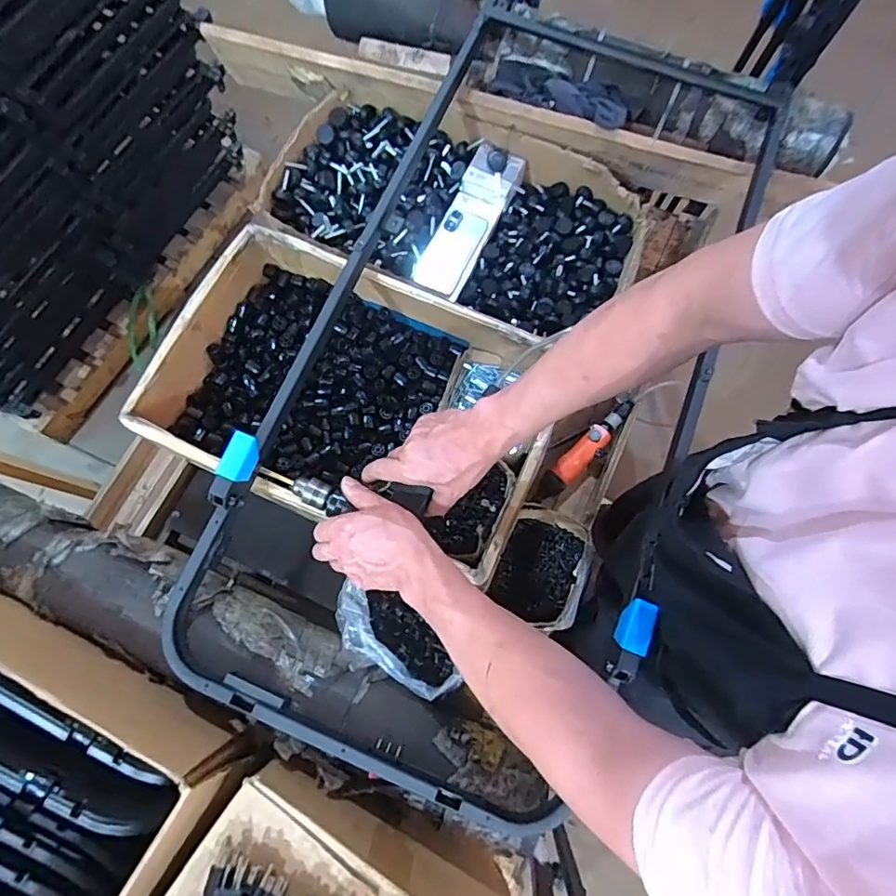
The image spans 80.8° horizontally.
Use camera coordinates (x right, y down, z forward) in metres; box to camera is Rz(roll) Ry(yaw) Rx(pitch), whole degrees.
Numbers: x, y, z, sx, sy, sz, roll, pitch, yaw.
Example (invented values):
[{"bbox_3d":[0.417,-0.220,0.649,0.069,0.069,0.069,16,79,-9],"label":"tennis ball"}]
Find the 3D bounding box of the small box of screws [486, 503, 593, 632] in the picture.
[{"bbox_3d":[0.142,0.178,0.784,0.131,0.065,0.166,23,76,5],"label":"small box of screws"}]

